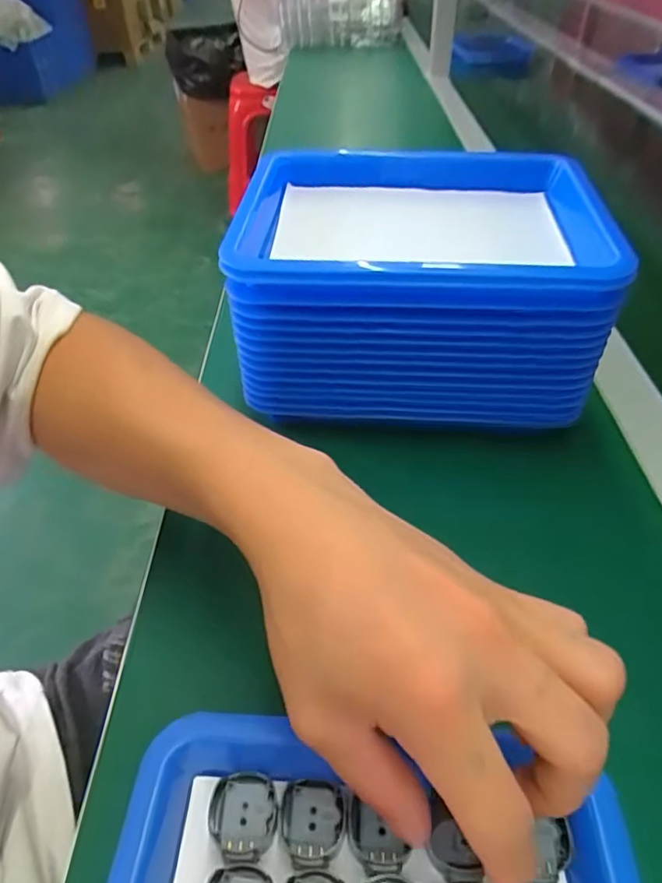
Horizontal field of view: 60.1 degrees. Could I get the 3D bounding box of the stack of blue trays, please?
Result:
[{"bbox_3d":[0.064,-0.110,0.386,0.236,0.109,0.187,6,42,7],"label":"stack of blue trays"}]

